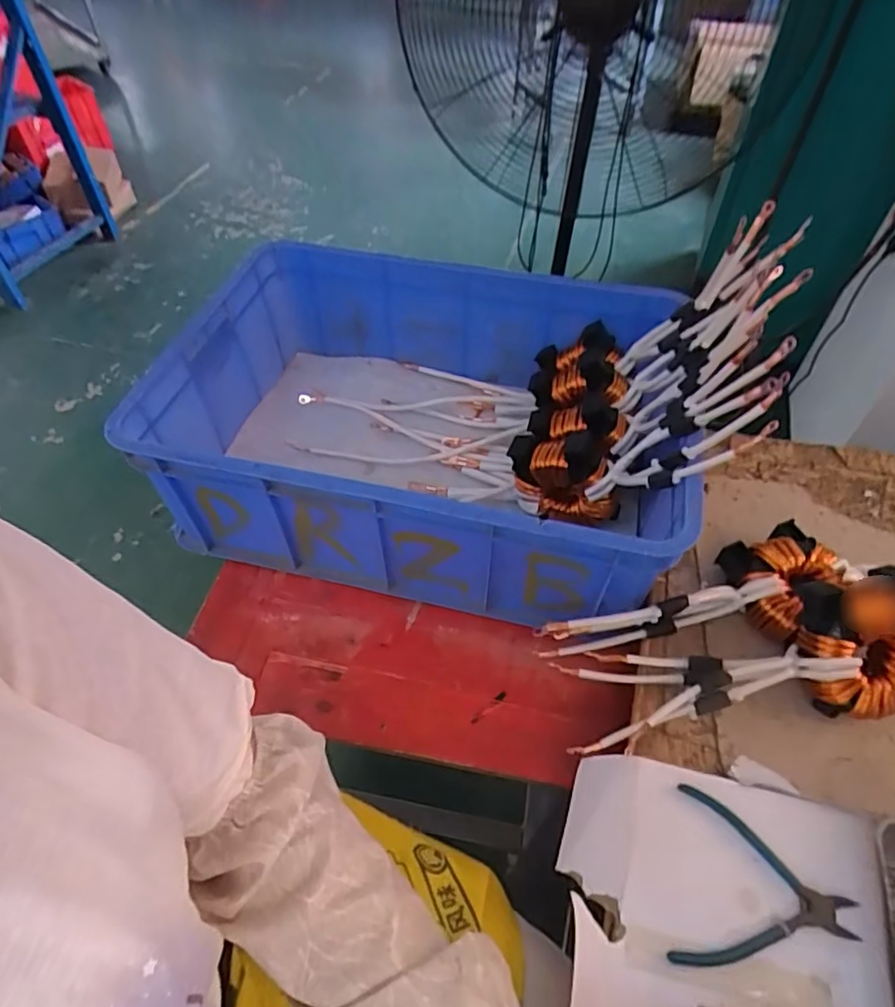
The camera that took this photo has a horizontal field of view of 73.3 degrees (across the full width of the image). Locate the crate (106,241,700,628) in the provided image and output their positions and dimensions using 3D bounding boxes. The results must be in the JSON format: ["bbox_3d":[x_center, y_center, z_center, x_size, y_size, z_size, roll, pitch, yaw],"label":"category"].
[{"bbox_3d":[-0.030,-0.105,0.772,0.590,0.202,0.417,11,51,9],"label":"crate"}]

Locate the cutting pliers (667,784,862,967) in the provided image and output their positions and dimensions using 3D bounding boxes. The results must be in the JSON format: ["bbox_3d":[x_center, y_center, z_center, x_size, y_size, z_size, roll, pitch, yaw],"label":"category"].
[{"bbox_3d":[0.247,0.308,0.472,0.131,0.008,0.127,16,52,12],"label":"cutting pliers"}]

